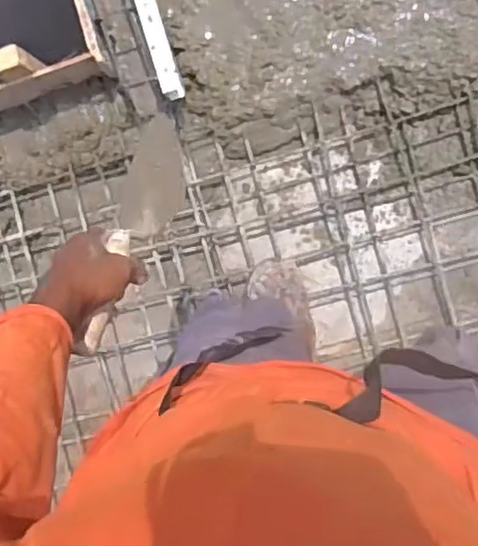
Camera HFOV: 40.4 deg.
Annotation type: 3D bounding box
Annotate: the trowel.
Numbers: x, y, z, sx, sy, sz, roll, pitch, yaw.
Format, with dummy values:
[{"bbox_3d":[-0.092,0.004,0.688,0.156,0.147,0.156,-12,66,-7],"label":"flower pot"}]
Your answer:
[{"bbox_3d":[-0.105,-0.036,0.664,0.072,0.049,0.264,9,61,5],"label":"trowel"}]

